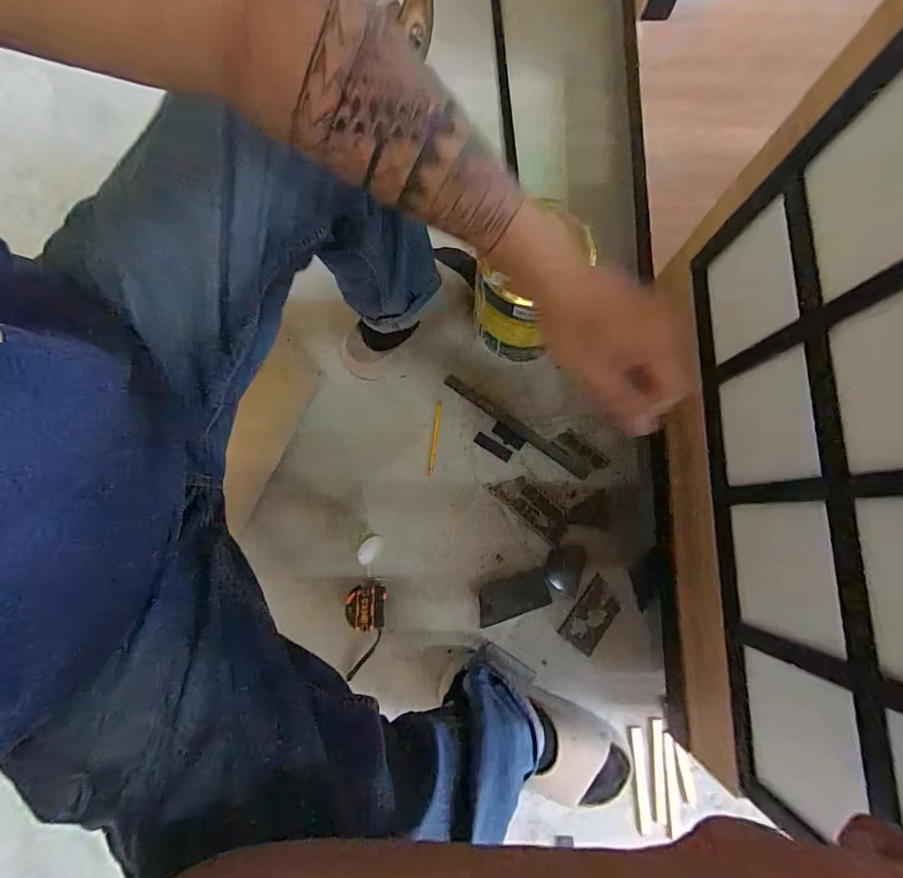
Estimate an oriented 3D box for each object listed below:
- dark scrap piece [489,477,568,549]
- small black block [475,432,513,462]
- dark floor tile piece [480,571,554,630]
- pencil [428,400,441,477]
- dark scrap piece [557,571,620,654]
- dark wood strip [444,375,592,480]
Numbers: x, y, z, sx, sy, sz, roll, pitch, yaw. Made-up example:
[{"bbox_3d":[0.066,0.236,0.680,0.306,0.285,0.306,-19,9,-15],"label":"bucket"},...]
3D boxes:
[{"bbox_3d":[0.134,0.114,0.741,0.136,0.008,0.055,42,82,8],"label":"dark scrap piece"},{"bbox_3d":[0.071,0.014,0.760,0.067,0.004,0.021,33,81,7],"label":"small black block"},{"bbox_3d":[0.097,0.253,0.710,0.116,0.004,0.056,-19,79,-3],"label":"dark floor tile piece"},{"bbox_3d":[-0.029,-0.002,0.760,0.009,0.004,0.128,6,79,2],"label":"pencil"},{"bbox_3d":[0.223,0.279,0.705,0.059,0.005,0.108,36,82,7],"label":"dark scrap piece"},{"bbox_3d":[0.112,-0.022,0.765,0.287,0.009,0.024,34,81,7],"label":"dark wood strip"}]

